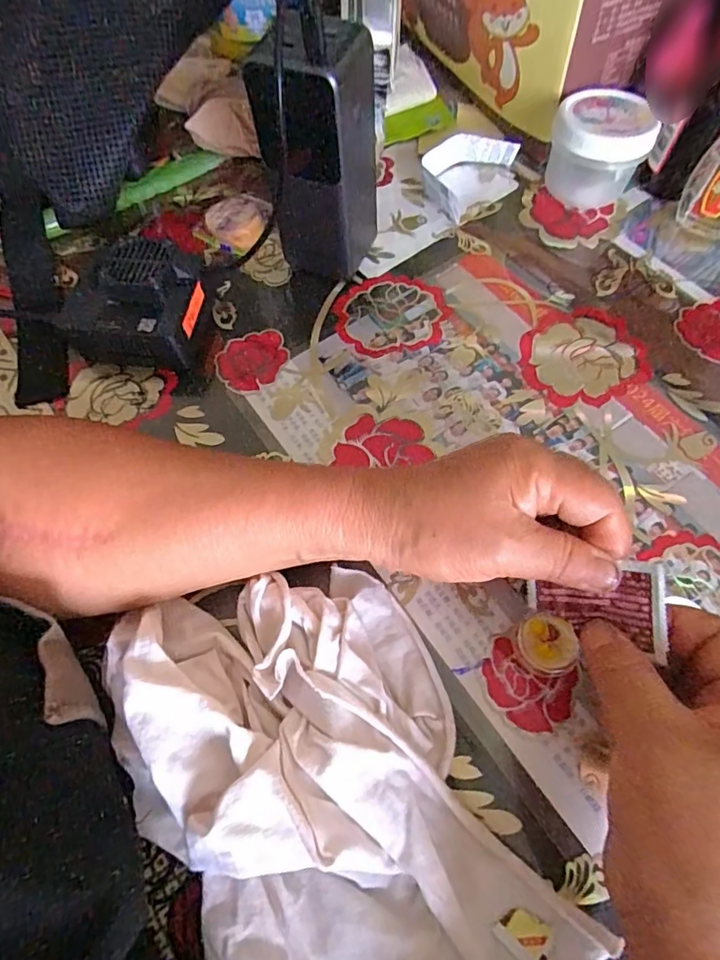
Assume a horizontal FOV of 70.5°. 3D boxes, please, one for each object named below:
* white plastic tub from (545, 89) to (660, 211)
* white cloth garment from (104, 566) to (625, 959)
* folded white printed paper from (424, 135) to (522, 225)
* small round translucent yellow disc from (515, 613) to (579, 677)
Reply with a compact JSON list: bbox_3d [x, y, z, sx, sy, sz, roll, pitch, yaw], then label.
[{"bbox_3d":[0.167,-0.236,0.365,0.062,0.053,0.059,3,65,4],"label":"white plastic tub"},{"bbox_3d":[-0.020,0.124,0.207,0.141,0.042,0.206,-26,66,-9],"label":"white cloth garment"},{"bbox_3d":[0.084,-0.233,0.384,0.082,0.028,0.047,-37,68,-14],"label":"folded white printed paper"},{"bbox_3d":[0.090,0.078,0.244,0.029,0.008,0.027,-1,65,2],"label":"small round translucent yellow disc"}]

